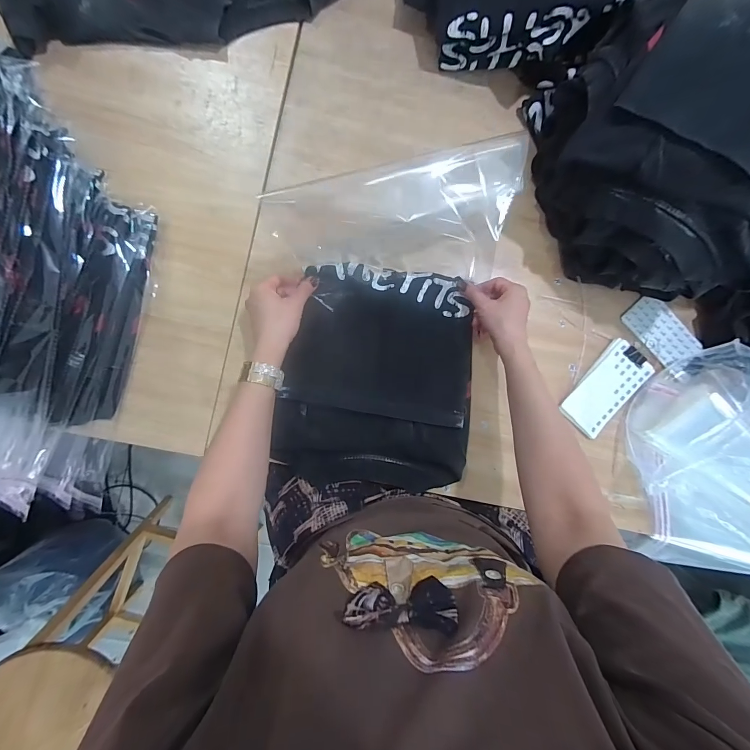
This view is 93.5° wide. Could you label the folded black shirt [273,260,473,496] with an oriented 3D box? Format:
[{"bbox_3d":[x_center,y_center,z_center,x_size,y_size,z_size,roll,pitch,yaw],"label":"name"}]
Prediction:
[{"bbox_3d":[0.007,0.003,0.496,0.259,0.030,0.296,6,88,-5],"label":"folded black shirt"}]

